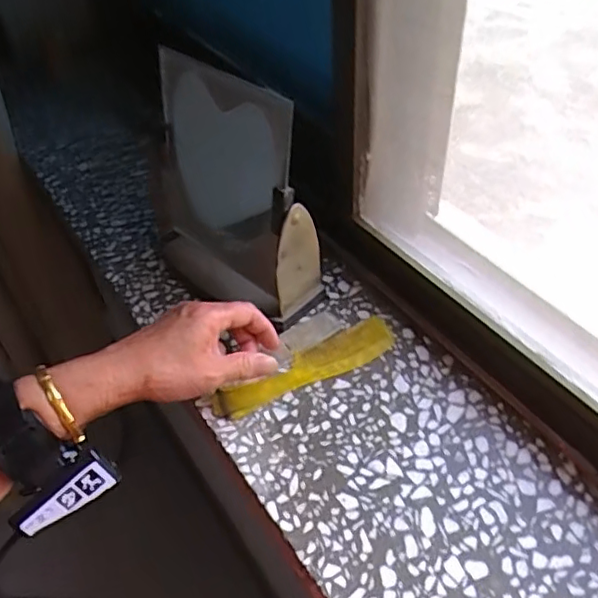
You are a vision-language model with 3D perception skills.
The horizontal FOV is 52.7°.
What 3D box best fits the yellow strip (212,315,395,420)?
[{"bbox_3d":[0.008,0.055,0.482,0.156,0.006,0.038,-24,49,-18],"label":"yellow strip"}]

